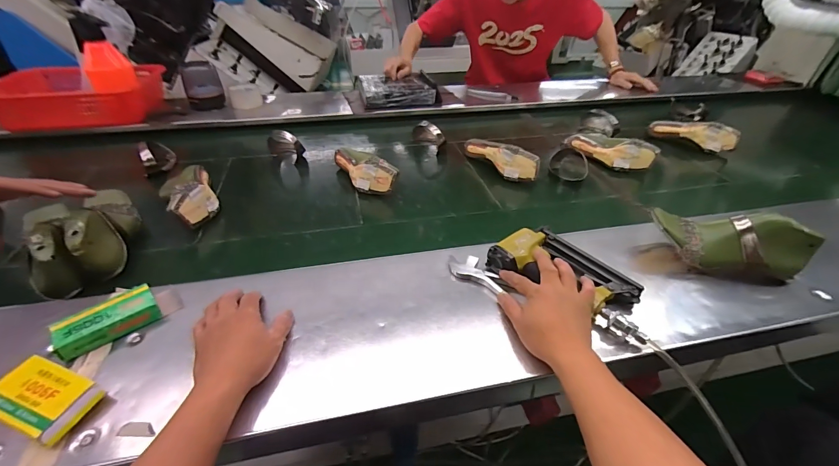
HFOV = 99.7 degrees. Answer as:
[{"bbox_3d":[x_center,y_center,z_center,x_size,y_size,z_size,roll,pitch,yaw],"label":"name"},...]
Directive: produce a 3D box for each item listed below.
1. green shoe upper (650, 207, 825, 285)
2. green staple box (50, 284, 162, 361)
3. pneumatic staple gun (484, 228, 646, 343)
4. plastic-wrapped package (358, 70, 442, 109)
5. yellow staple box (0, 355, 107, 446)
[{"bbox_3d":[0.500,0.014,0.571,0.222,0.091,0.079,7,39,8],"label":"green shoe upper"},{"bbox_3d":[-0.405,0.113,0.461,0.105,0.031,0.054,-28,47,-31],"label":"green staple box"},{"bbox_3d":[0.231,0.067,0.535,0.132,0.046,0.226,-29,47,-32],"label":"pneumatic staple gun"},{"bbox_3d":[-0.073,-0.492,1.213,0.257,0.061,0.183,-9,40,-11],"label":"plastic-wrapped package"},{"bbox_3d":[-0.411,0.179,0.386,0.112,0.023,0.062,13,40,16],"label":"yellow staple box"}]

